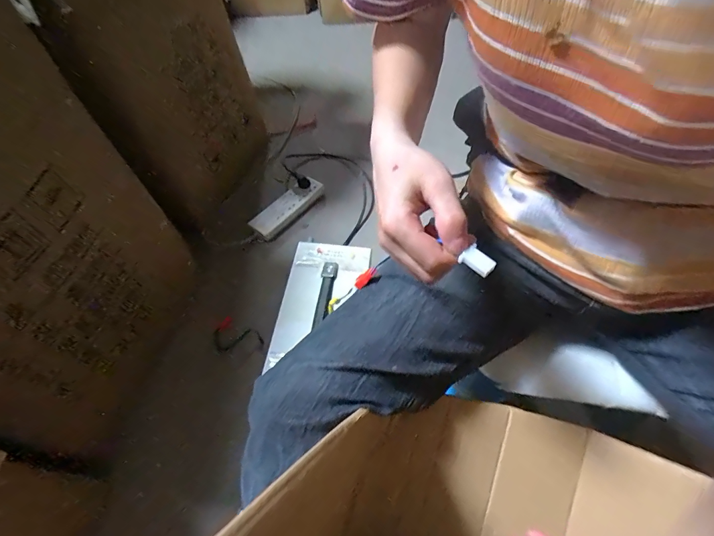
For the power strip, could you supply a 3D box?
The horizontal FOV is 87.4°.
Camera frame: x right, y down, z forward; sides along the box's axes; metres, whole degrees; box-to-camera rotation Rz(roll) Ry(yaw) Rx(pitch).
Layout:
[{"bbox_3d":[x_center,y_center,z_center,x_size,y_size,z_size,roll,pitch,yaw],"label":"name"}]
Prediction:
[{"bbox_3d":[-0.188,-0.165,1.012,0.085,0.049,0.235,26,60,22],"label":"power strip"}]

